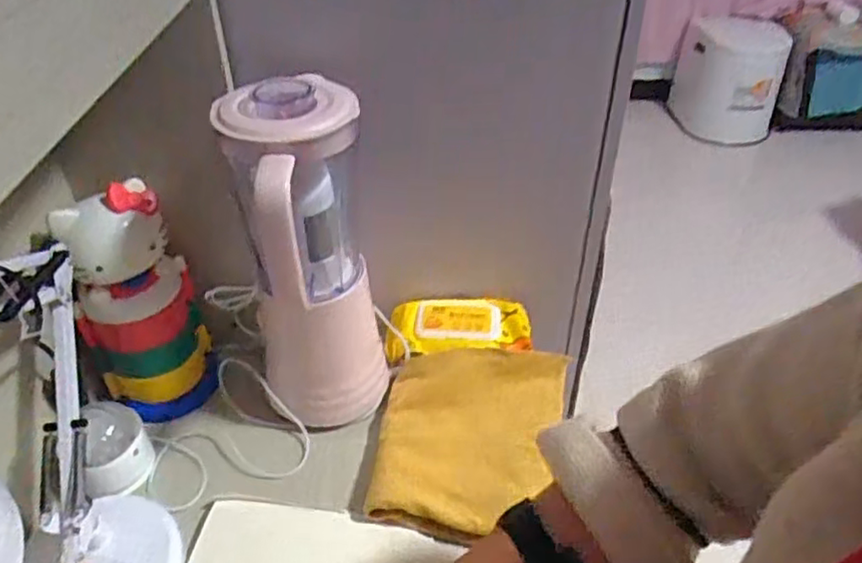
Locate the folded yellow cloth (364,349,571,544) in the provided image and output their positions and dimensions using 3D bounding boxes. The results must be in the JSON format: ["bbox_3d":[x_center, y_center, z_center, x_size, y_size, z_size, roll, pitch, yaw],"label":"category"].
[{"bbox_3d":[0.043,0.150,0.659,0.186,0.035,0.208,3,39,4],"label":"folded yellow cloth"}]

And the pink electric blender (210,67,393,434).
[{"bbox_3d":[-0.113,-0.009,0.633,0.119,0.343,0.138,-10,40,-12],"label":"pink electric blender"}]

